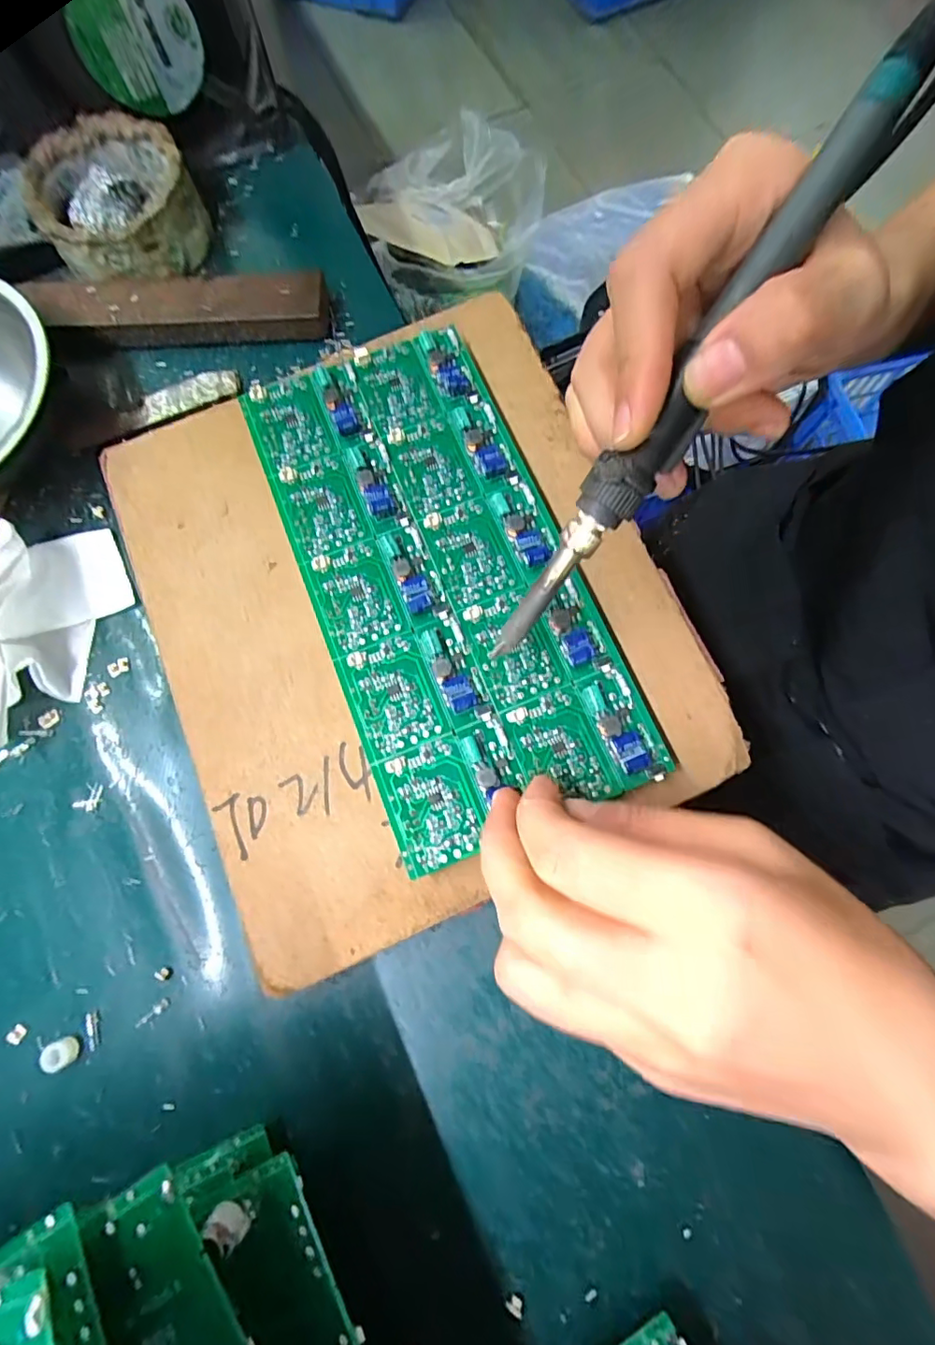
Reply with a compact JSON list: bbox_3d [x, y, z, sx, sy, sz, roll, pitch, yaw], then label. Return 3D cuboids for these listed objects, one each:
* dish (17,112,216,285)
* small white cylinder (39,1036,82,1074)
[{"bbox_3d":[-0.192,-0.259,0.293,0.080,0.032,0.089,-29,77,-7],"label":"dish"},{"bbox_3d":[-0.158,0.148,0.206,0.011,0.007,0.010,0,75,1],"label":"small white cylinder"}]

